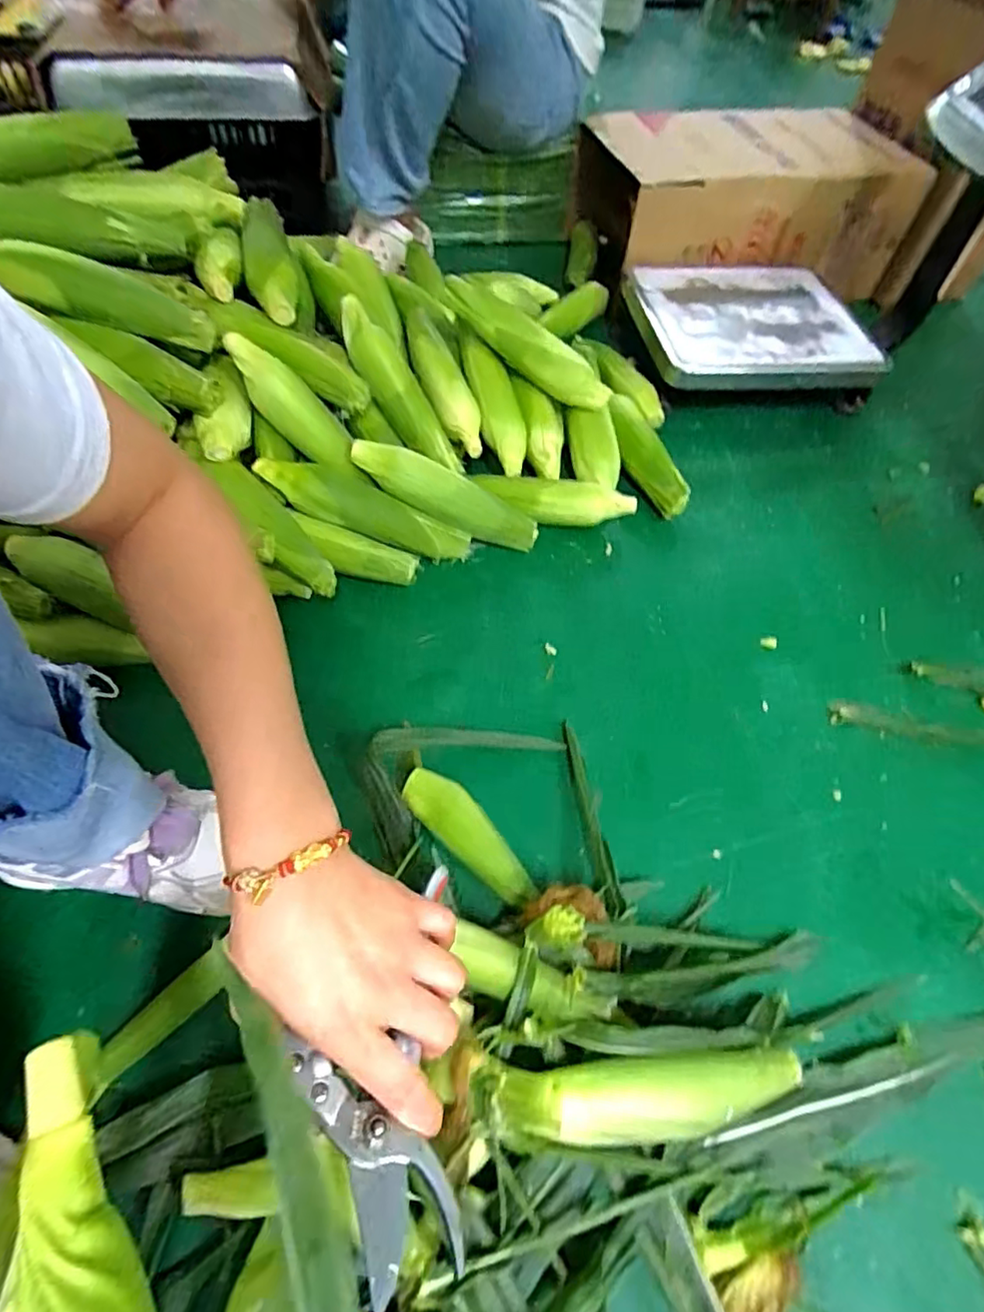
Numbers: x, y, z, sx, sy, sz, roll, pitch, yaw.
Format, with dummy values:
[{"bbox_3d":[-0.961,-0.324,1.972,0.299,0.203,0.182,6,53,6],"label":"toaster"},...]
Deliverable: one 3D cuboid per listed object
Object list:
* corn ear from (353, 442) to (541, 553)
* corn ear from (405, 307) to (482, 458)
[{"bbox_3d":[-0.050,-0.184,0.705,0.228,0.043,0.046,24,55,-17],"label":"corn ear"},{"bbox_3d":[-0.069,-0.350,0.755,0.061,0.046,0.216,-19,76,-15],"label":"corn ear"}]

